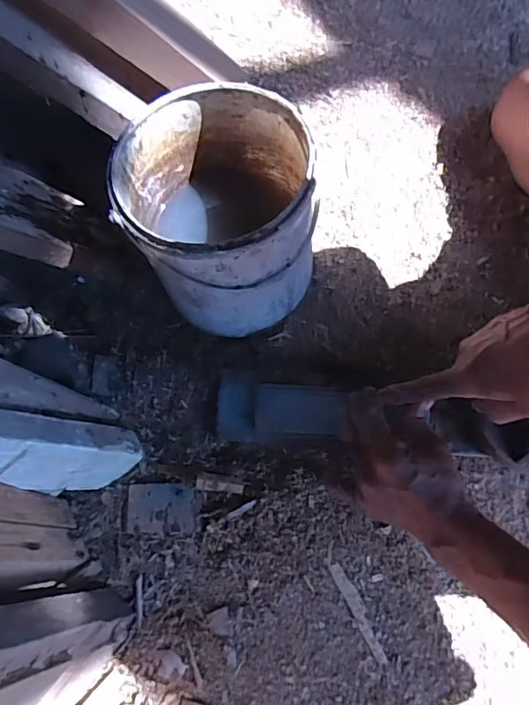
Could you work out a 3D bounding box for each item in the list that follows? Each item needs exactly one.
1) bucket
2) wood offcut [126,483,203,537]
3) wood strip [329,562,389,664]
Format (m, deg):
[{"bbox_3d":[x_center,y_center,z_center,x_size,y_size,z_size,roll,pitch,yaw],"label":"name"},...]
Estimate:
[{"bbox_3d":[-0.045,-0.135,0.515,0.170,0.169,0.185,0,76,1],"label":"bucket"},{"bbox_3d":[-0.106,0.164,0.541,0.078,0.010,0.051,2,74,1],"label":"wood offcut"},{"bbox_3d":[0.096,0.261,0.520,0.014,0.004,0.101,-26,76,-7],"label":"wood strip"}]

